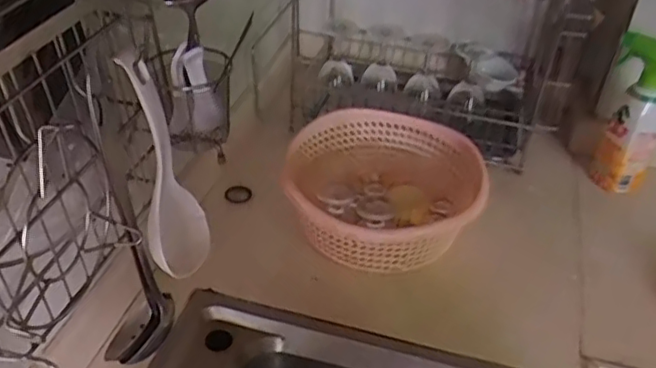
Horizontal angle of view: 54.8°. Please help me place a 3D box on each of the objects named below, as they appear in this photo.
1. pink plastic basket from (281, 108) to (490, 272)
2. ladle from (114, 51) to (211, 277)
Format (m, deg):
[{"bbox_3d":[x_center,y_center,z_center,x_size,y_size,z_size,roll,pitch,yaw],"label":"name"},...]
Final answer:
[{"bbox_3d":[0.077,0.008,0.876,0.259,0.099,0.262,6,39,6],"label":"pink plastic basket"},{"bbox_3d":[-0.124,-0.008,0.493,0.044,0.191,0.075,-6,39,-8],"label":"ladle"}]

